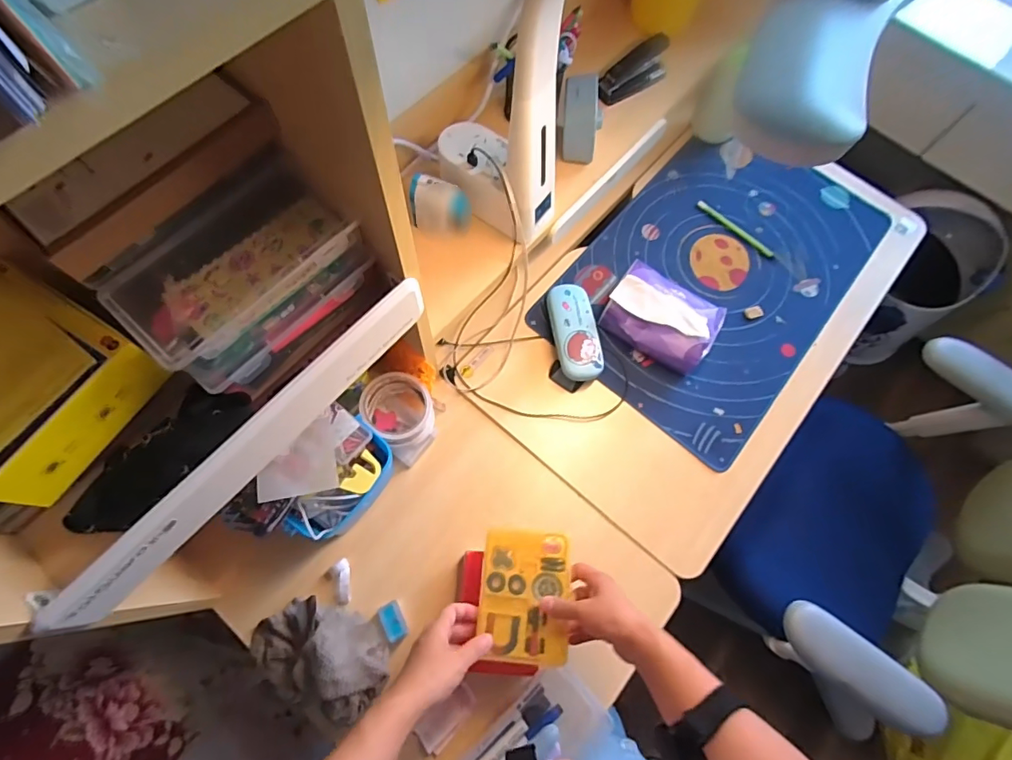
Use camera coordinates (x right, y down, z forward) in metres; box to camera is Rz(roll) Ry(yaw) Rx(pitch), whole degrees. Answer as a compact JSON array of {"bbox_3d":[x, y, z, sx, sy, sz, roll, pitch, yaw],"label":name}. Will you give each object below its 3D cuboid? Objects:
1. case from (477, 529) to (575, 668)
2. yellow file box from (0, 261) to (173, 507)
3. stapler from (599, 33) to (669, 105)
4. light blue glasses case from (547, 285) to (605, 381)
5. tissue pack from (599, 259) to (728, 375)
[{"bbox_3d":[0.021,0.241,0.566,0.097,0.017,0.135,6,69,0],"label":"case"},{"bbox_3d":[-0.379,0.005,0.387,0.146,0.073,0.158,35,71,10],"label":"yellow file box"},{"bbox_3d":[0.195,-0.479,0.785,0.135,0.060,0.049,-38,75,-16],"label":"stapler"},{"bbox_3d":[0.102,-0.069,0.743,0.065,0.045,0.159,-10,70,-7],"label":"light blue glasses case"},{"bbox_3d":[0.230,-0.093,0.744,0.159,0.086,0.110,33,71,10],"label":"tissue pack"}]

